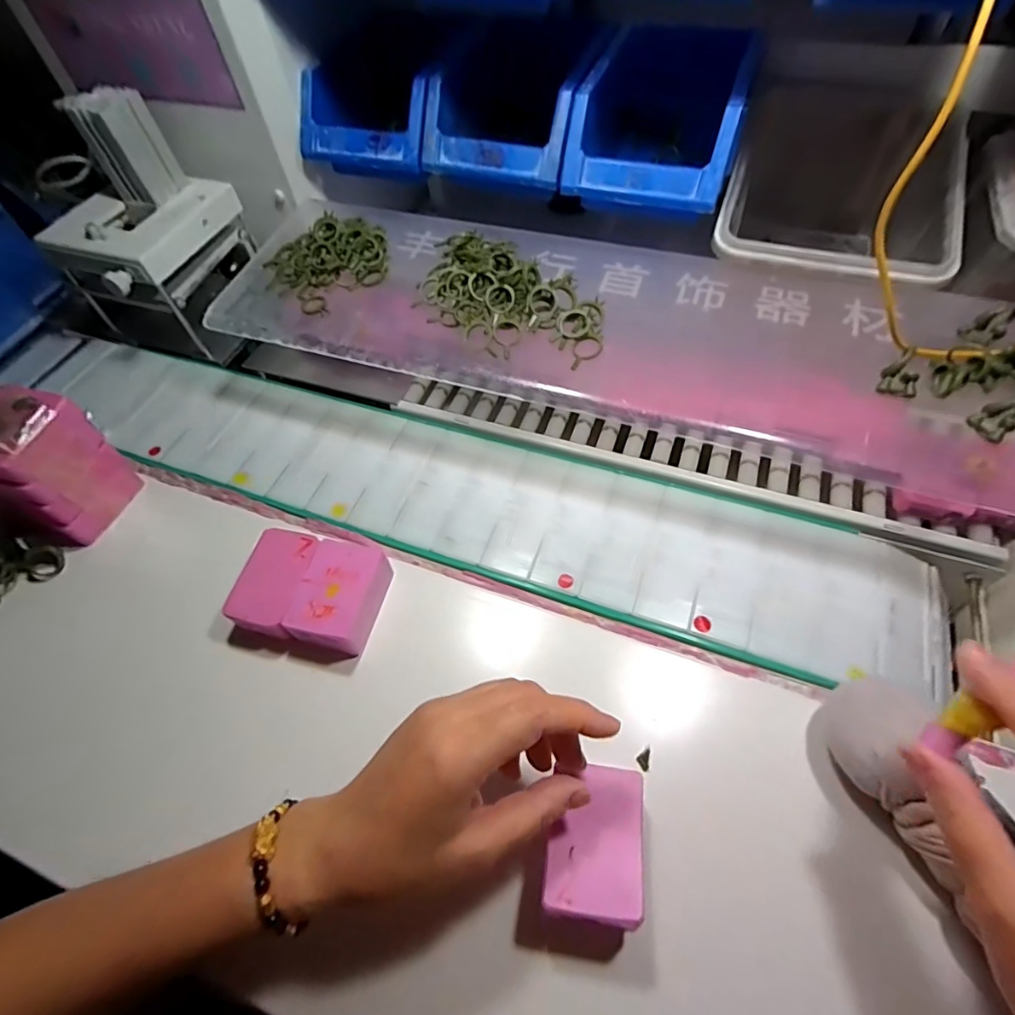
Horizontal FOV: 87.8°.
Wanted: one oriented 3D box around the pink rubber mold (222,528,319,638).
[{"bbox_3d":[-0.164,0.056,0.377,0.048,0.029,0.073,7,58,8],"label":"pink rubber mold"}]

